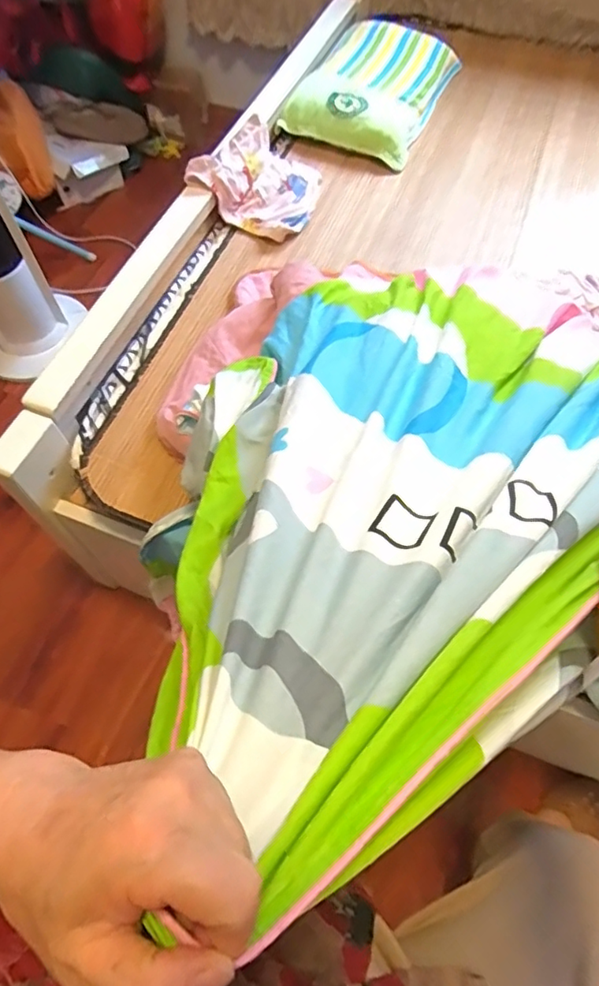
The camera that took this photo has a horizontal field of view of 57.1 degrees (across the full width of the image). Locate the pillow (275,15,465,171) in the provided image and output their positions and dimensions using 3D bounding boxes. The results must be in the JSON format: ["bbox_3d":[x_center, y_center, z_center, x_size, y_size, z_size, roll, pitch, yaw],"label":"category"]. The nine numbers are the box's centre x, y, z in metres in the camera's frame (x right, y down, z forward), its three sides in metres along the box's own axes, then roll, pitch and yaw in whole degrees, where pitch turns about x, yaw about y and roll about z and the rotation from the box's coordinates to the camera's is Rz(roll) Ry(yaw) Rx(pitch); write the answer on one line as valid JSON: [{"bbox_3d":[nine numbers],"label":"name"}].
[{"bbox_3d":[0.169,-0.873,1.175,0.262,0.066,0.444,20,66,11],"label":"pillow"}]

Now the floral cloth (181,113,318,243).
[{"bbox_3d":[-0.064,-0.581,1.003,0.188,0.084,0.221,21,66,11],"label":"floral cloth"}]

